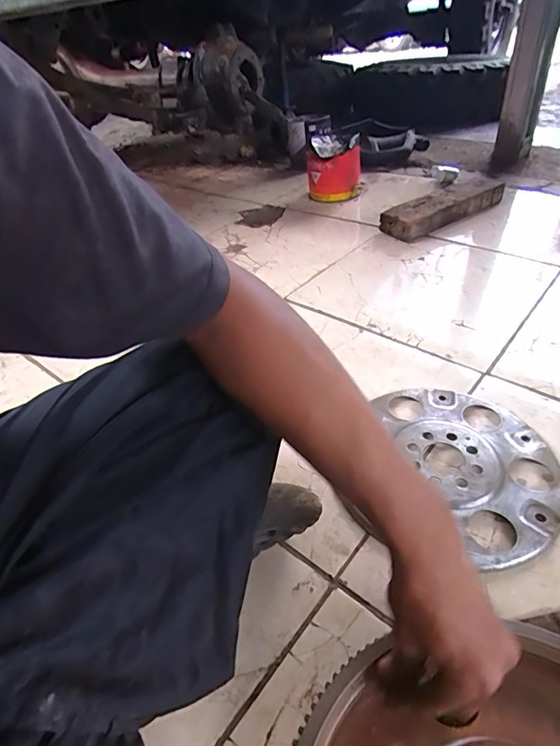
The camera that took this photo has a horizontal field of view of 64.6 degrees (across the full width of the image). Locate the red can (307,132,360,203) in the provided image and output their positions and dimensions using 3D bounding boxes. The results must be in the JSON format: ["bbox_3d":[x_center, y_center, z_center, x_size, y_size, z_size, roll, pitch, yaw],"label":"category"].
[{"bbox_3d":[0.153,-0.604,1.325,0.160,0.178,0.139,-2,41,5],"label":"red can"}]

